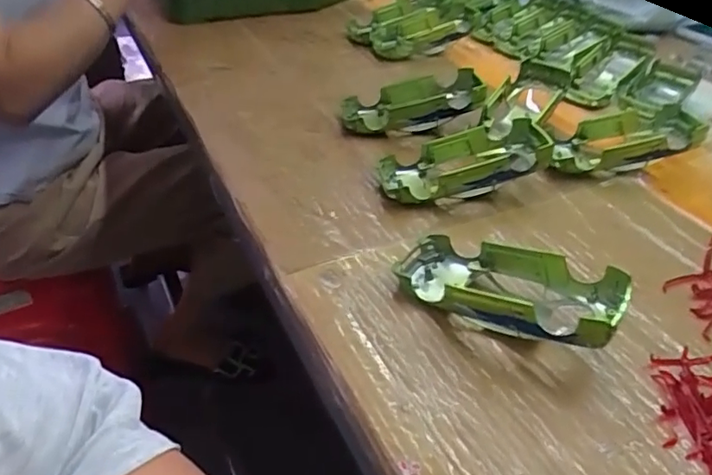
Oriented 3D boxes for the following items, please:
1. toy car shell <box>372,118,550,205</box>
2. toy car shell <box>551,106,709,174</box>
[{"bbox_3d":[0.087,-0.056,0.457,0.134,0.033,0.064,-13,32,7],"label":"toy car shell"},{"bbox_3d":[0.232,-0.084,0.500,0.132,0.047,0.060,-1,39,-8],"label":"toy car shell"}]

